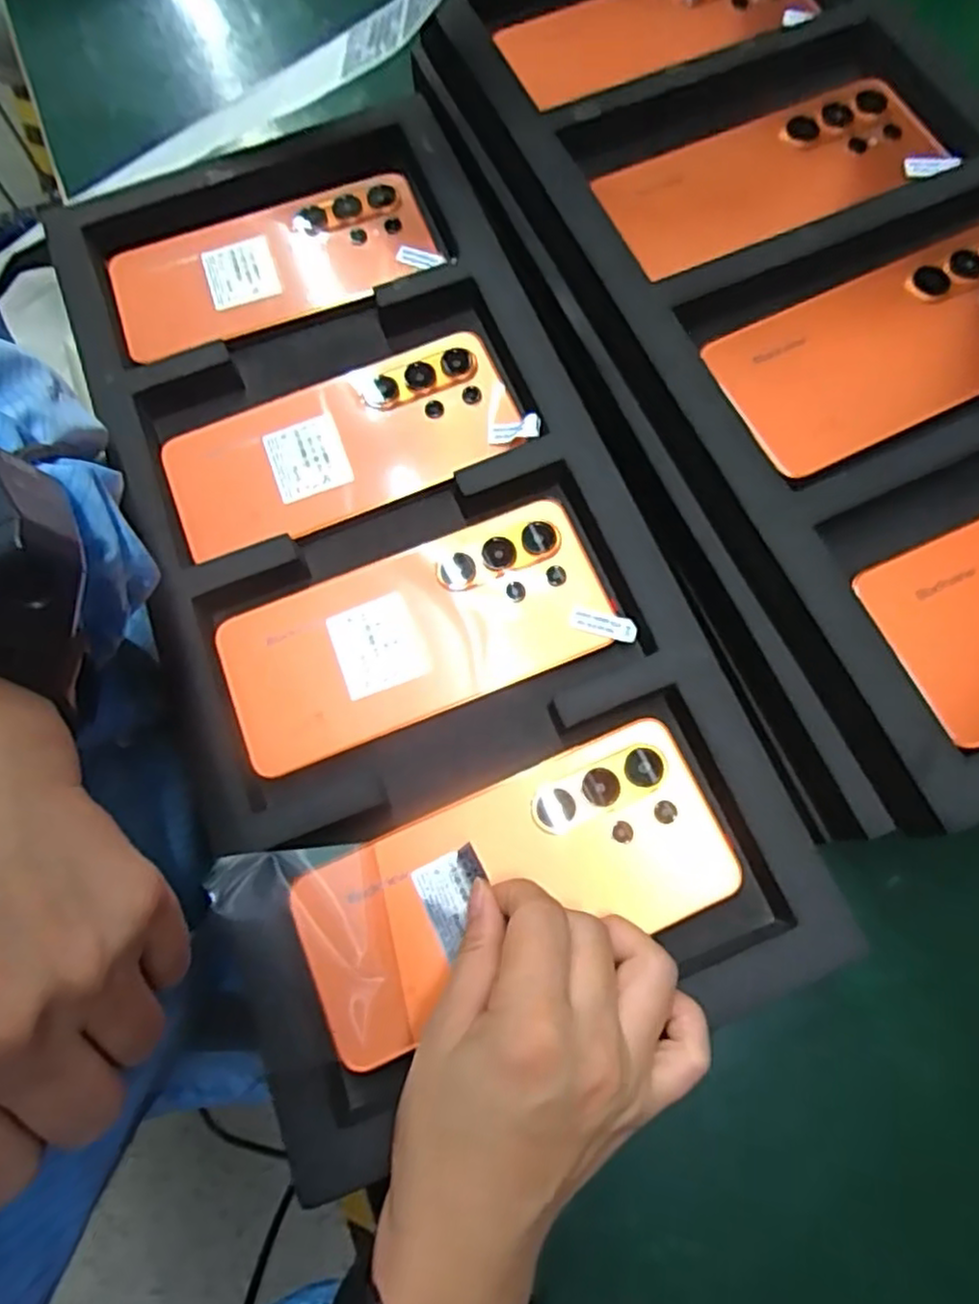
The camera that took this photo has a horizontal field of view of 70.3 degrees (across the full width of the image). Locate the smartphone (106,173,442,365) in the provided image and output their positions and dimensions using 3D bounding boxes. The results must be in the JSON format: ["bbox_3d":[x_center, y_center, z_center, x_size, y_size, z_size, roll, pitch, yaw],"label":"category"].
[{"bbox_3d":[-0.115,-0.203,0.369,0.168,0.014,0.081,-19,73,-5],"label":"smartphone"}]

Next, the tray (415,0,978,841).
[{"bbox_3d":[0.153,-0.178,0.330,0.238,0.043,0.476,-22,73,-6],"label":"tray"}]

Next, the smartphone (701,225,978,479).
[{"bbox_3d":[0.181,-0.137,0.309,0.172,0.012,0.078,-25,73,-7],"label":"smartphone"}]

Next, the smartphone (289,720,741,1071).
[{"bbox_3d":[0.009,0.093,0.279,0.169,0.007,0.075,-23,73,-3],"label":"smartphone"}]

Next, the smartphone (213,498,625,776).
[{"bbox_3d":[-0.033,-0.008,0.311,0.169,0.010,0.074,-21,73,-6],"label":"smartphone"}]

